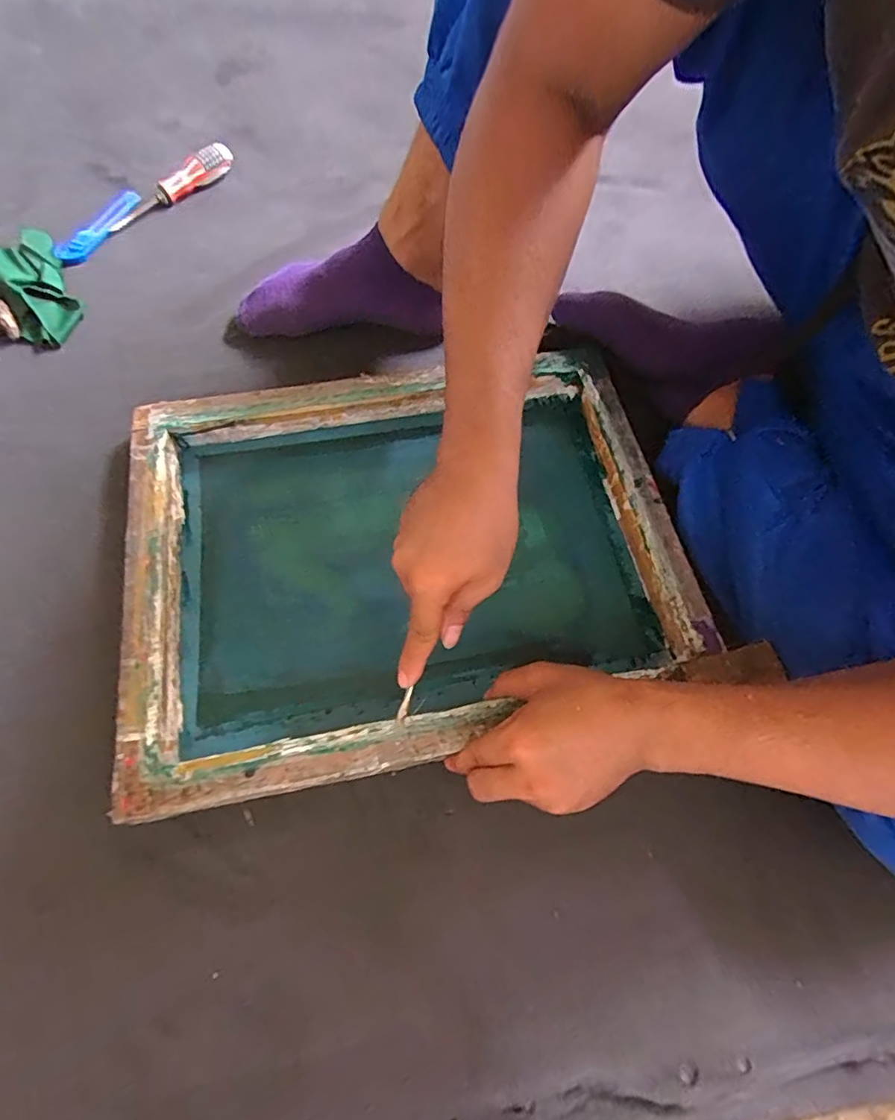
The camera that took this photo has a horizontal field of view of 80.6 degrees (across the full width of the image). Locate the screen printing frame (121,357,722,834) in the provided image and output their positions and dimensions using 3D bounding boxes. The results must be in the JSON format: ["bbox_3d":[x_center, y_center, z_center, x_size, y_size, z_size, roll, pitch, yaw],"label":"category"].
[{"bbox_3d":[-0.034,-0.009,0.471,0.458,0.054,0.351,-9,67,-7],"label":"screen printing frame"}]

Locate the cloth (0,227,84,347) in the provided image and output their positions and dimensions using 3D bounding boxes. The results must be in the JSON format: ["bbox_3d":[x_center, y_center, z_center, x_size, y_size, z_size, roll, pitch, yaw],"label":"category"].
[{"bbox_3d":[-0.448,-0.300,0.570,0.068,0.048,0.140,-28,70,-14],"label":"cloth"}]

